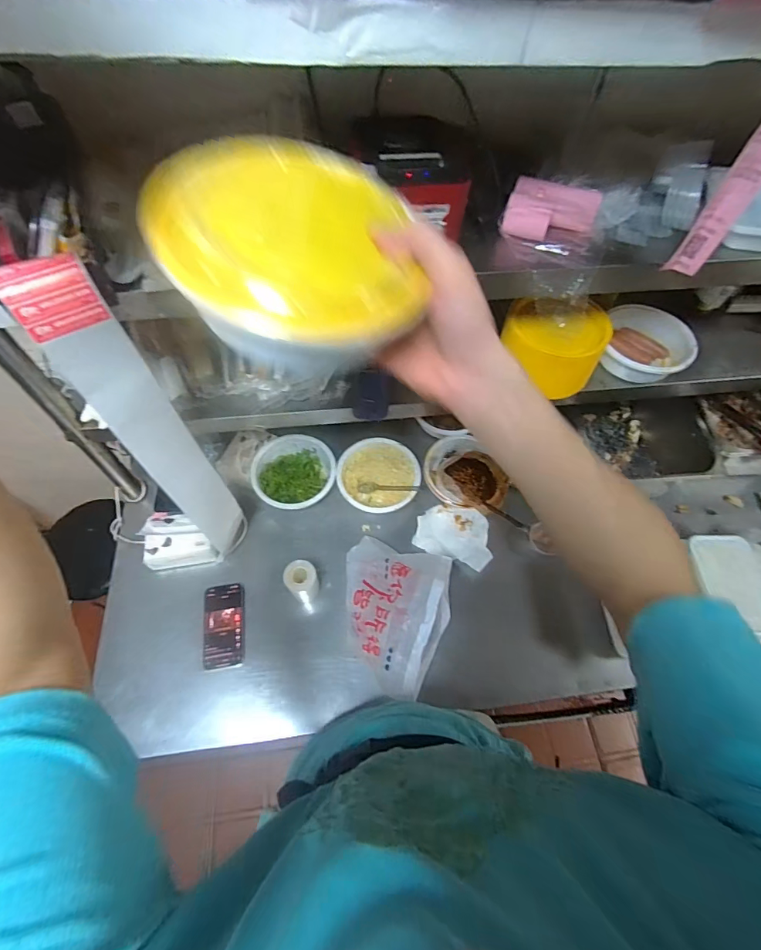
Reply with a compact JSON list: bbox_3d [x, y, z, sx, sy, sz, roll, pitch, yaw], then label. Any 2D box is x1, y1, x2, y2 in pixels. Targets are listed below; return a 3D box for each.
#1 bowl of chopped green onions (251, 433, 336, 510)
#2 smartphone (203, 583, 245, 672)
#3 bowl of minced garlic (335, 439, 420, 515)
[{"bbox_3d":[-0.181,-0.004,0.915,0.160,0.059,0.174,1,60,-1],"label":"bowl of chopped green onions"},{"bbox_3d":[-0.282,0.270,0.784,0.071,0.009,0.143,-4,67,-7],"label":"smartphone"},{"bbox_3d":[-0.002,0.004,0.915,0.166,0.052,0.163,1,60,-1],"label":"bowl of minced garlic"}]

